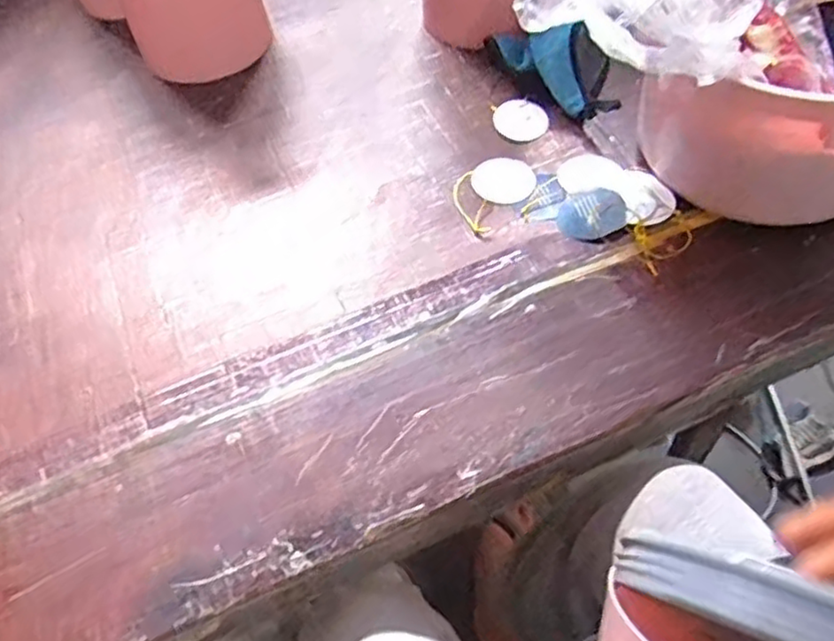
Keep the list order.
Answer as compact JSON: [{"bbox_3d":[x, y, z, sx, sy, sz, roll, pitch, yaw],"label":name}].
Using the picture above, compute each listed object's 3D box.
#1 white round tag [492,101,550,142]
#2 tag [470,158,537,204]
[{"bbox_3d":[0.095,-0.184,0.641,0.049,0.004,0.050,-3,55,5],"label":"white round tag"},{"bbox_3d":[0.074,-0.121,0.597,0.054,0.005,0.048,8,57,12],"label":"tag"}]

